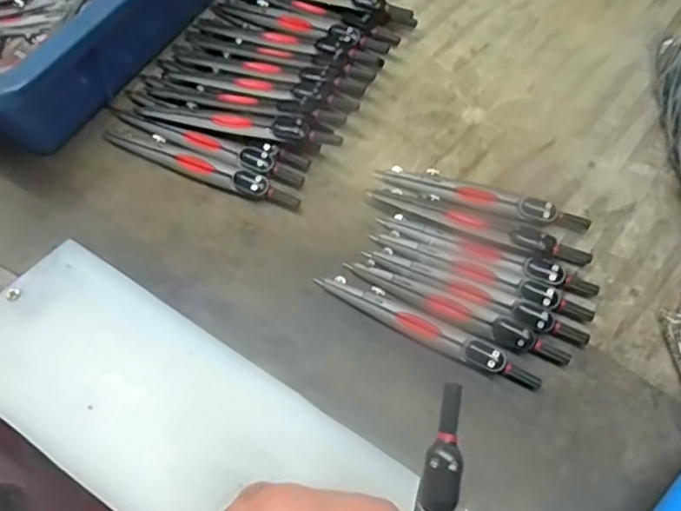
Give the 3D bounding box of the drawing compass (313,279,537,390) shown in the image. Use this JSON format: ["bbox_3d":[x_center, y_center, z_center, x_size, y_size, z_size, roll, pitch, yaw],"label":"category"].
[{"bbox_3d":[0.047,0.041,0.358,0.129,0.012,0.015,28,63,11],"label":"drawing compass"}]

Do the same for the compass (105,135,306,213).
[{"bbox_3d":[-0.086,-0.055,0.400,0.127,0.014,0.015,22,62,8],"label":"compass"}]

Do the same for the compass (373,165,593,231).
[{"bbox_3d":[0.087,-0.036,0.404,0.129,0.013,0.021,16,62,5],"label":"compass"}]

